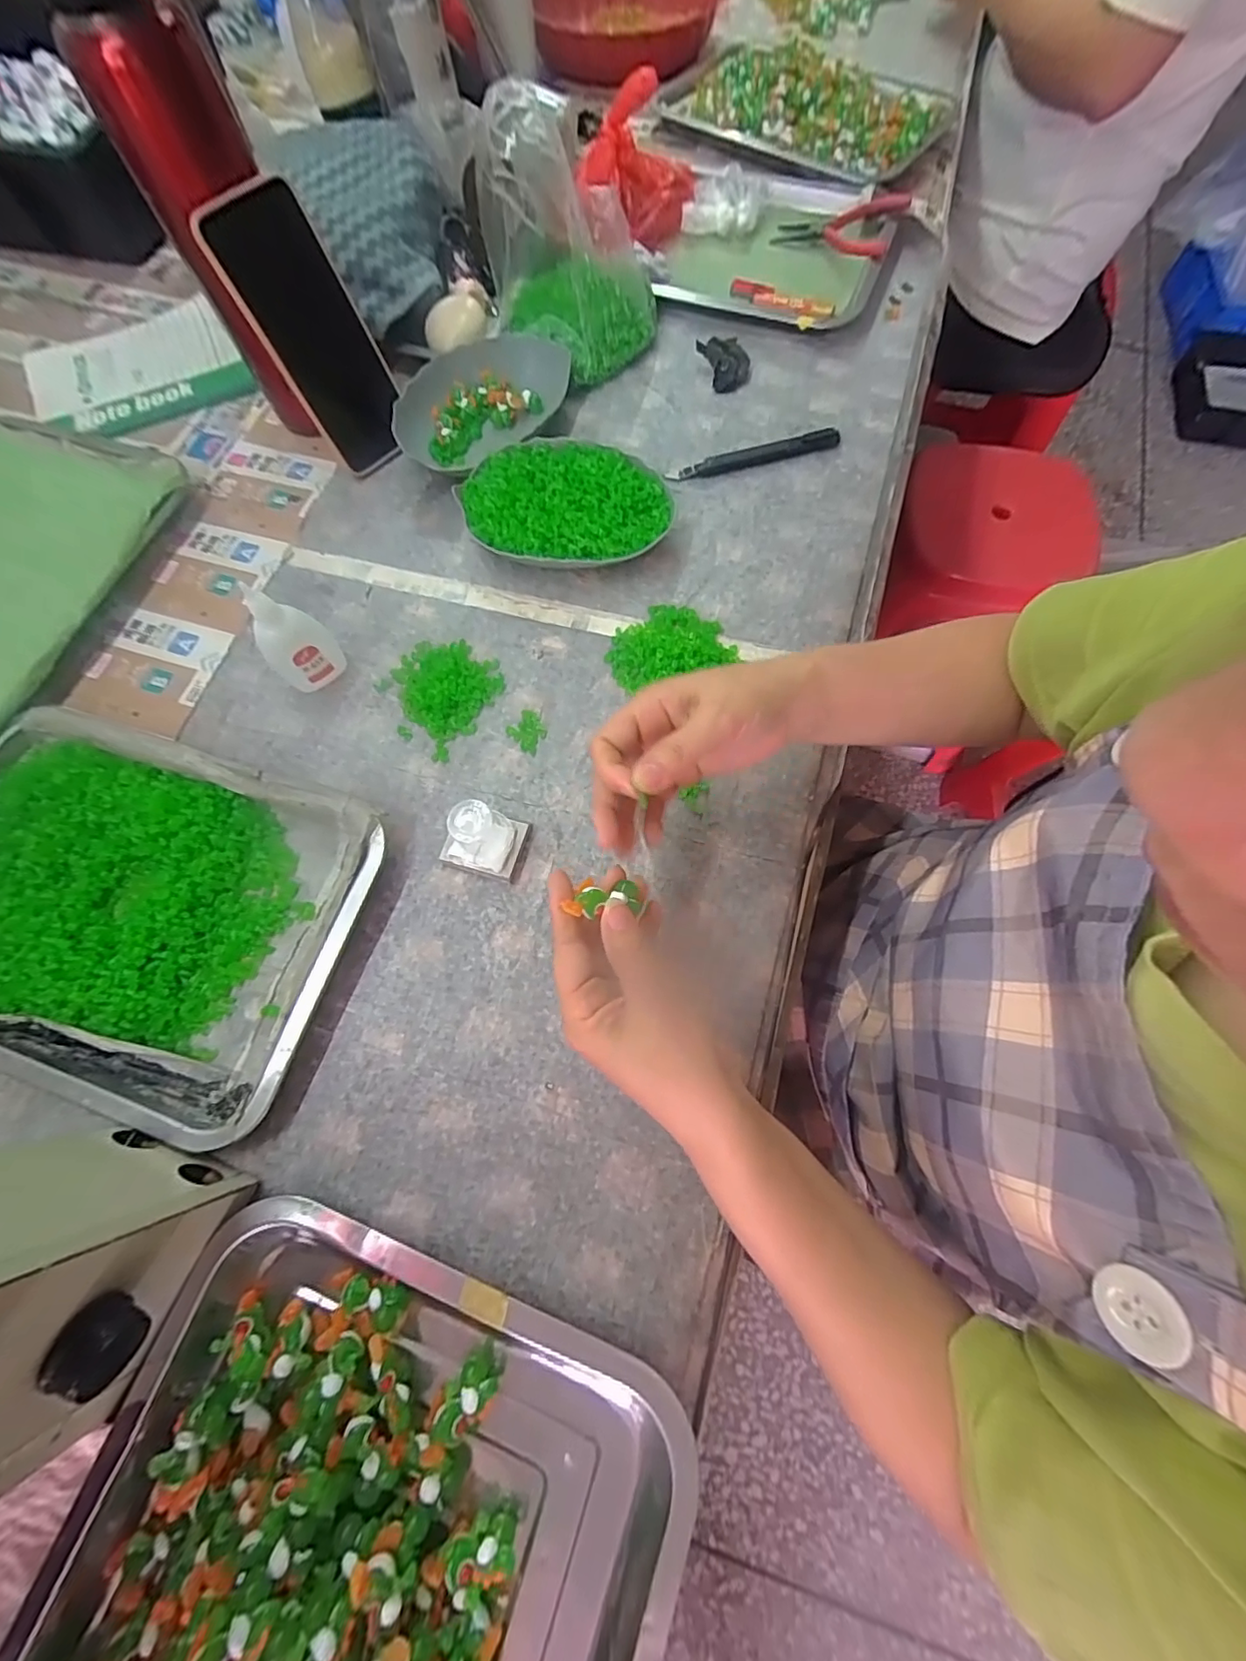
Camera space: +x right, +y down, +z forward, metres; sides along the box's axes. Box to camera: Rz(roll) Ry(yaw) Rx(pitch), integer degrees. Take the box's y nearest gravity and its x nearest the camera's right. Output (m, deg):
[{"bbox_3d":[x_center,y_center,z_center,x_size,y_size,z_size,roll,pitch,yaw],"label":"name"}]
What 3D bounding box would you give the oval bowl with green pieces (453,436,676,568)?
[{"bbox_3d":[-0.044,-0.258,0.445,0.161,0.036,0.114,-5,72,1],"label":"oval bowl with green pieces"}]

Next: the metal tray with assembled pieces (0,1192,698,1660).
[{"bbox_3d":[-0.139,0.385,0.222,0.267,0.055,0.361,17,73,8],"label":"metal tray with assembled pieces"}]

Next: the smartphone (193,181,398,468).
[{"bbox_3d":[-0.230,-0.375,0.426,0.076,0.158,0.018,-41,53,-9],"label":"smartphone"}]

